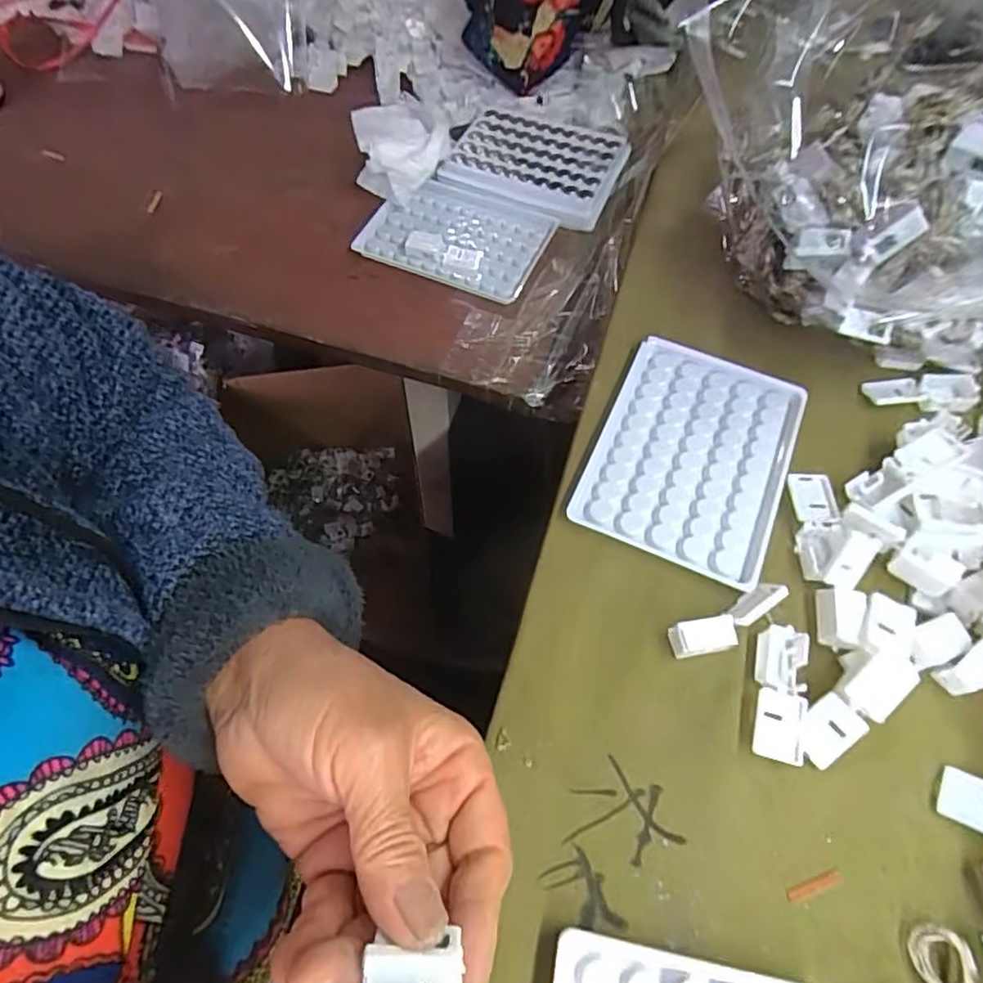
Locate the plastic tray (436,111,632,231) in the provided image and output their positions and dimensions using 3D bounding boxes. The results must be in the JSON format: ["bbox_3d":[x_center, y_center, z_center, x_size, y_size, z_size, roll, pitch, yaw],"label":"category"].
[{"bbox_3d":[0.034,-0.252,0.483,0.124,0.026,0.090,19,62,12],"label":"plastic tray"}]

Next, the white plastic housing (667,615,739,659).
[{"bbox_3d":[0.093,0.064,0.273,0.027,0.015,0.014,-5,60,-1],"label":"white plastic housing"}]

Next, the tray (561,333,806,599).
[{"bbox_3d":[0.105,-0.021,0.323,0.093,0.007,0.126,21,63,14],"label":"tray"}]

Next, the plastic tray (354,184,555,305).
[{"bbox_3d":[-0.025,-0.188,0.457,0.125,0.019,0.083,22,64,10],"label":"plastic tray"}]

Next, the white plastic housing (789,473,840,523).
[{"bbox_3d":[0.161,0.003,0.309,0.021,0.004,0.028,2,60,3],"label":"white plastic housing"}]

